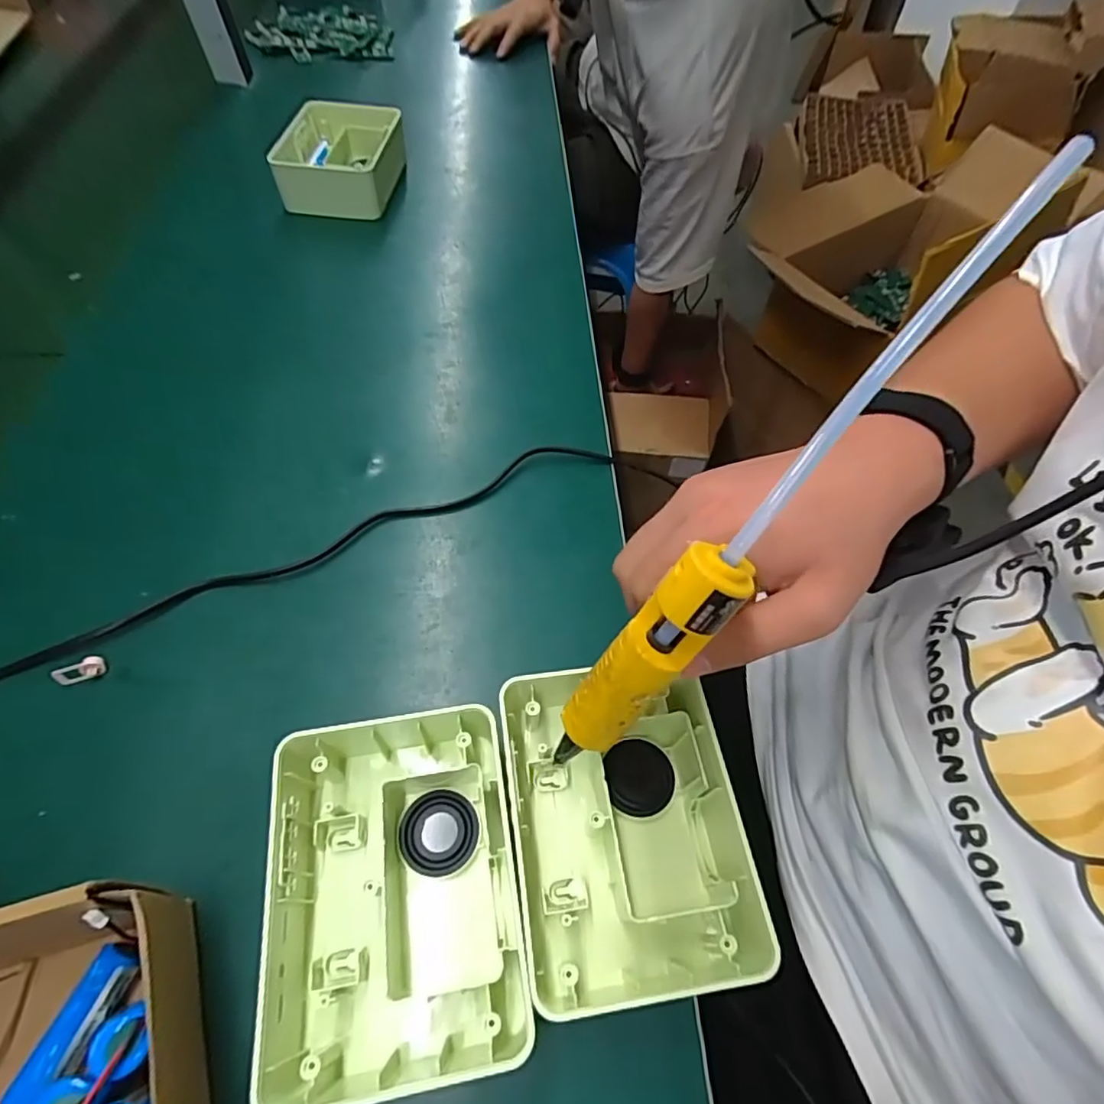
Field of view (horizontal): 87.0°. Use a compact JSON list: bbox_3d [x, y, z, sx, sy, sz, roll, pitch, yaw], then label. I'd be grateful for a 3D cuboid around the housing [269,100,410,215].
[{"bbox_3d":[-0.219,-0.409,0.611,0.124,0.057,0.148,4,58,-2],"label":"housing"}]

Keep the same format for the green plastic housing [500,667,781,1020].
[{"bbox_3d":[0.038,0.132,0.288,0.112,0.048,0.143,-5,58,-8],"label":"green plastic housing"}]

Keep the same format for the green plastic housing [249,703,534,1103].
[{"bbox_3d":[-0.073,0.152,0.268,0.108,0.047,0.145,-6,58,-8],"label":"green plastic housing"}]

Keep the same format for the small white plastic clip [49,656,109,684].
[{"bbox_3d":[-0.269,0.067,0.331,0.023,0.007,0.011,-22,62,-17],"label":"small white plastic clip"}]

